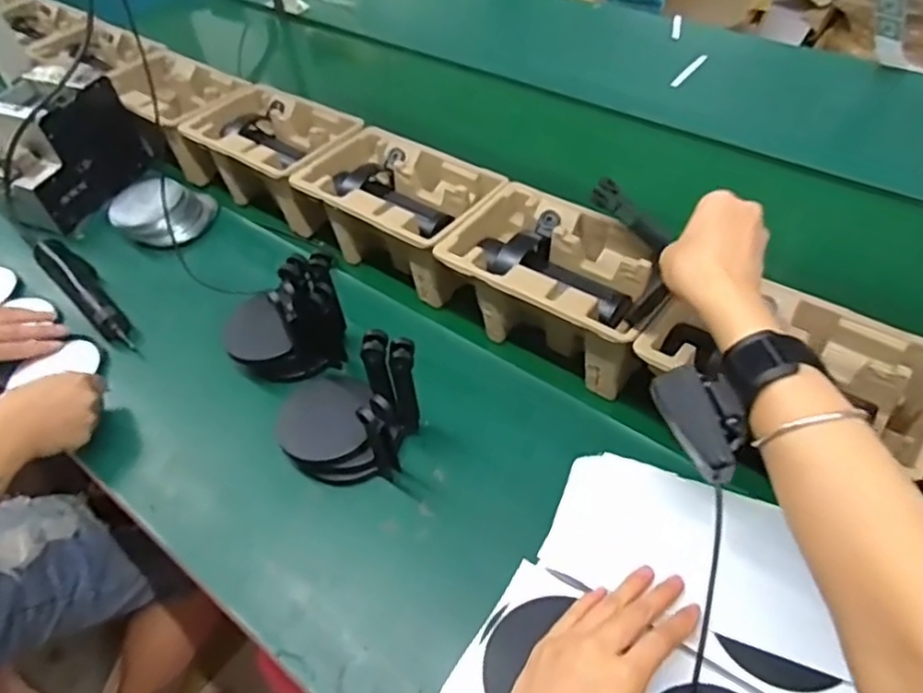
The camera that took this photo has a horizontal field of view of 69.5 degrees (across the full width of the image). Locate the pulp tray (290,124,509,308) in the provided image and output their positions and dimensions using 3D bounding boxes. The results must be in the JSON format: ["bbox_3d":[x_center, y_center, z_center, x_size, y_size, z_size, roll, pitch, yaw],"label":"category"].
[{"bbox_3d":[-0.069,-0.166,0.808,0.233,0.101,0.146,30,60,25],"label":"pulp tray"}]

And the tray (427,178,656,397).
[{"bbox_3d":[0.086,-0.074,0.708,0.269,0.101,0.150,27,59,24],"label":"tray"}]

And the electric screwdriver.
[{"bbox_3d":[-0.460,-0.068,0.823,0.224,0.047,0.043,35,62,28],"label":"electric screwdriver"}]

